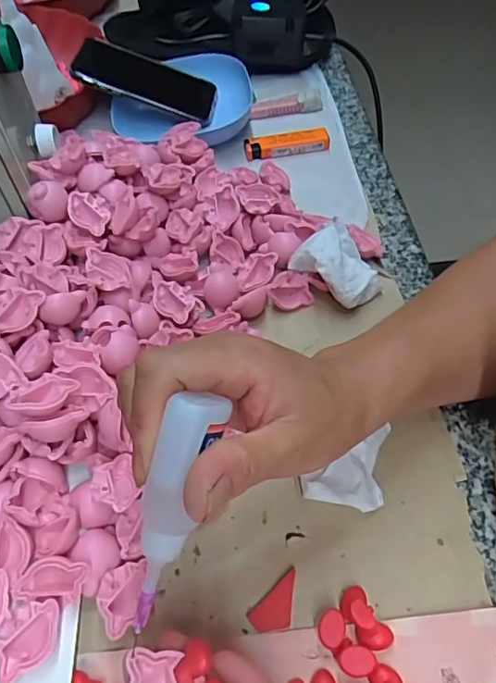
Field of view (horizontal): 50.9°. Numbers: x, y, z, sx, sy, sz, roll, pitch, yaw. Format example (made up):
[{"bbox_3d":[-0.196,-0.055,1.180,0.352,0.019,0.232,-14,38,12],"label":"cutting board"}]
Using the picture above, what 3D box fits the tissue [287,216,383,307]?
[{"bbox_3d":[0.068,-0.057,0.390,0.062,0.037,0.052,30,58,19],"label":"tissue"}]

